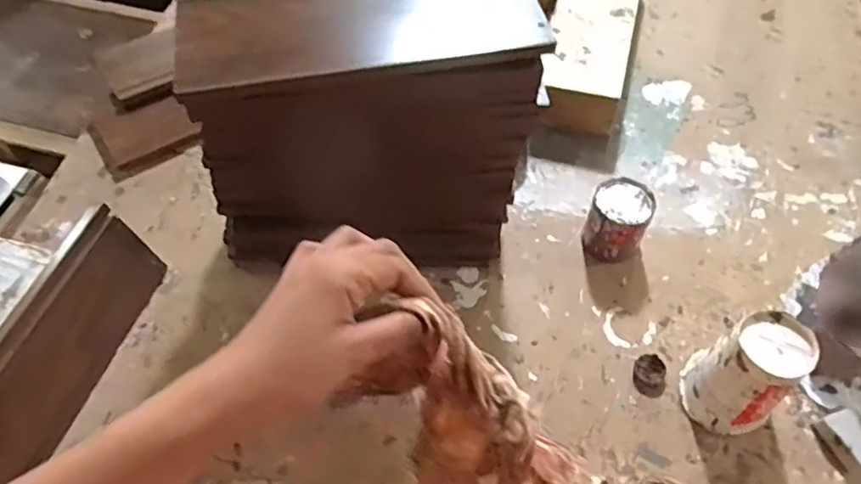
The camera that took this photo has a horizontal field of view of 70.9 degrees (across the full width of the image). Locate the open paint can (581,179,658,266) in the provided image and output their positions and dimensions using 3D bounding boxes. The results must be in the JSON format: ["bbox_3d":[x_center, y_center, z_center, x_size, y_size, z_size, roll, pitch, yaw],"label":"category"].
[{"bbox_3d":[0.208,-0.022,0.674,0.062,0.074,0.064,0,57,0],"label":"open paint can"}]

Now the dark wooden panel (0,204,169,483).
[{"bbox_3d":[-0.352,0.112,0.561,0.025,0.114,0.282,10,57,21],"label":"dark wooden panel"}]

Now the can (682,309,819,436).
[{"bbox_3d":[0.289,0.123,0.557,0.069,0.125,0.079,-34,63,-20],"label":"can"}]

